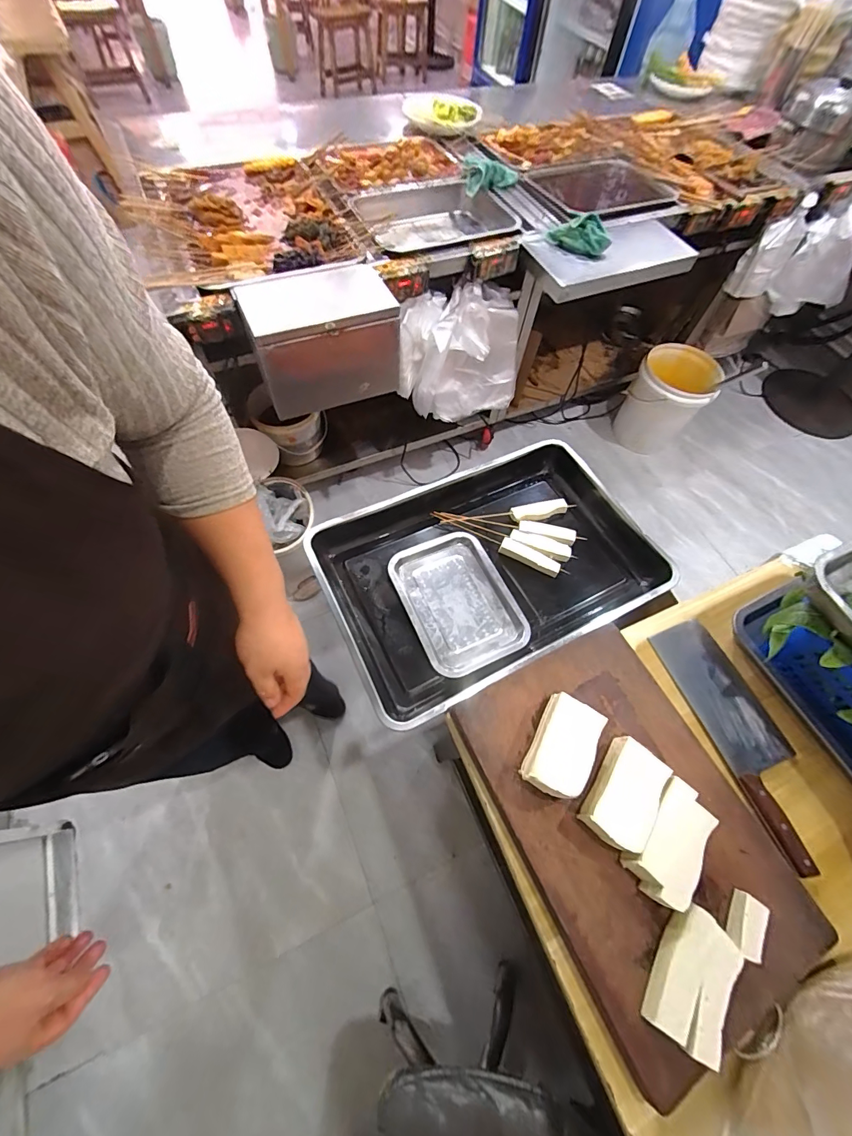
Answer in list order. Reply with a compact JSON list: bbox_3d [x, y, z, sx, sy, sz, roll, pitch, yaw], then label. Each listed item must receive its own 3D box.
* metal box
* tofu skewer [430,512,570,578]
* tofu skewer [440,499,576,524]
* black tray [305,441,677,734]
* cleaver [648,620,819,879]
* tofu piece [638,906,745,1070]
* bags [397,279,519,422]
[{"bbox_3d":[-0.230,-0.522,0.947,0.302,0.195,0.216,-14,65,-10],"label":"metal box"},{"bbox_3d":[0.144,-0.048,0.819,0.282,0.026,0.030,24,64,8],"label":"tofu skewer"},{"bbox_3d":[0.178,-0.110,0.850,0.284,0.020,0.034,-9,64,-8],"label":"tofu skewer"},{"bbox_3d":[0.127,-0.014,0.772,0.605,0.094,0.405,-23,67,-15],"label":"black tray"},{"bbox_3d":[0.479,0.244,0.623,0.107,0.022,0.336,-15,65,-11],"label":"cleaver"},{"bbox_3d":[0.296,0.450,0.450,0.069,0.027,0.121,31,65,11],"label":"tofu piece"},{"bbox_3d":[0.086,-0.601,1.199,0.376,0.342,0.163,-22,67,-14],"label":"bags"}]

